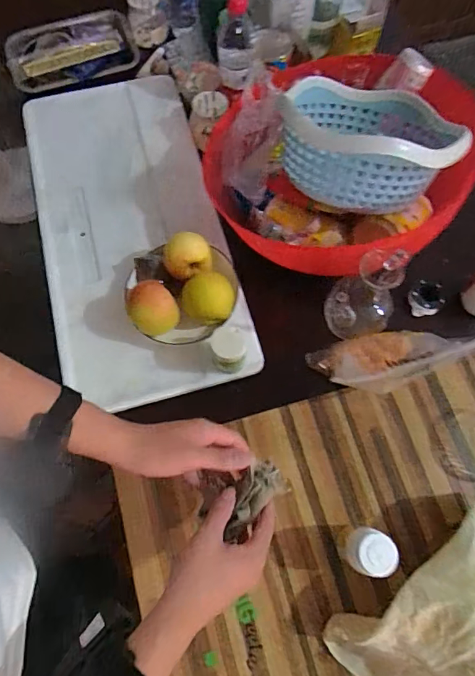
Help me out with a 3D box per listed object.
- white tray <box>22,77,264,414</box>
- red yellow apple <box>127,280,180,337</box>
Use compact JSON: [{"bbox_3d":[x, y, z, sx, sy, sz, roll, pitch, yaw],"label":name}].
[{"bbox_3d":[-0.184,-0.197,0.766,0.301,0.052,0.624,-14,71,-6],"label":"white tray"},{"bbox_3d":[-0.124,-0.043,0.649,0.066,0.066,0.065,0,66,-1],"label":"red yellow apple"}]

